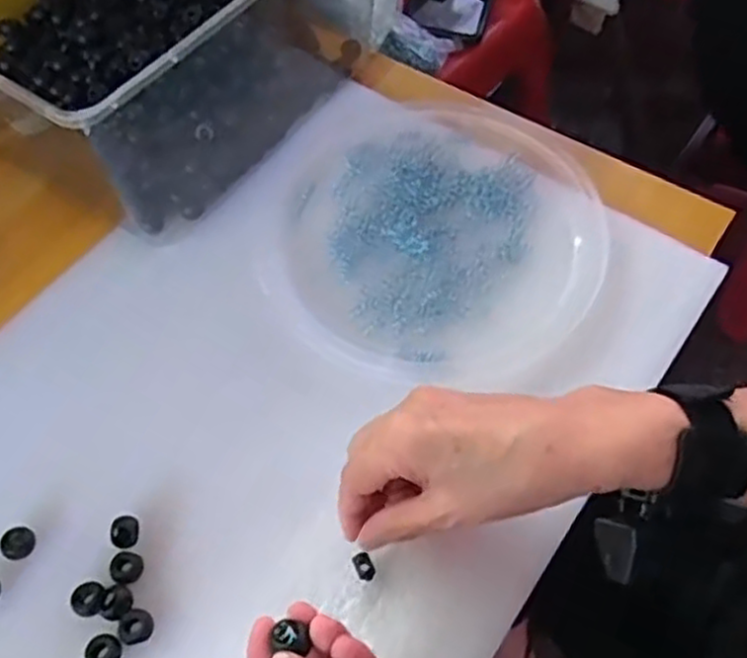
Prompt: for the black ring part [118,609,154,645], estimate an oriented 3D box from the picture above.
[{"bbox_3d":[-0.132,0.165,0.402,0.018,0.005,0.018,0,62,0],"label":"black ring part"}]

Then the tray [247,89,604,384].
[{"bbox_3d":[0.044,-0.074,0.531,0.235,0.022,0.243,0,62,0],"label":"tray"}]

